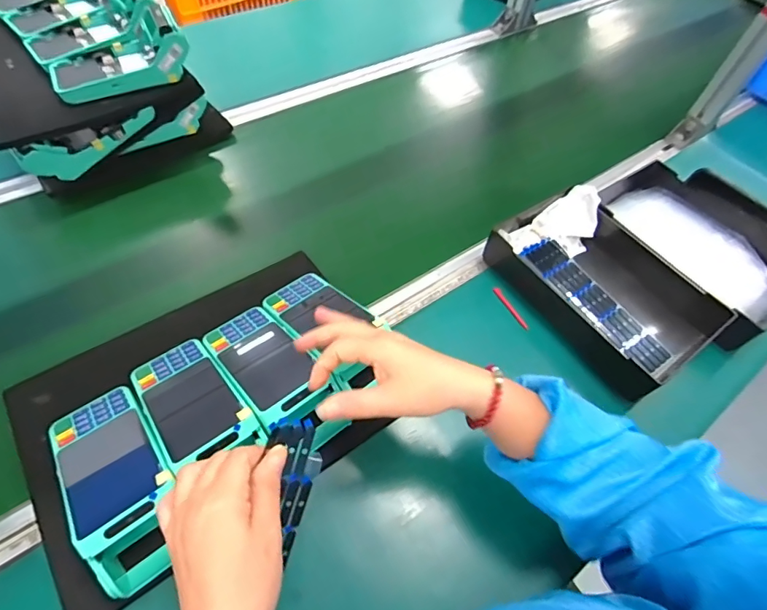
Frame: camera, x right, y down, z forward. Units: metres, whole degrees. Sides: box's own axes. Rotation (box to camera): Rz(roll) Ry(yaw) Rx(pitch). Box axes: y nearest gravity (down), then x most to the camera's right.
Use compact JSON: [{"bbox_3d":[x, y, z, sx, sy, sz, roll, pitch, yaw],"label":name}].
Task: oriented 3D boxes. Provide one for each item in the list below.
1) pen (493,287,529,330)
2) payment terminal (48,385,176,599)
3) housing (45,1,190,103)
[{"bbox_3d":[0.159,0.004,0.561,0.009,0.004,0.067,-22,62,-17],"label":"pen"},{"bbox_3d":[-0.228,0.145,0.385,0.077,0.064,0.169,-34,66,-22],"label":"payment terminal"},{"bbox_3d":[-0.346,-0.326,0.581,0.163,0.066,0.085,-25,63,-18],"label":"housing"}]

